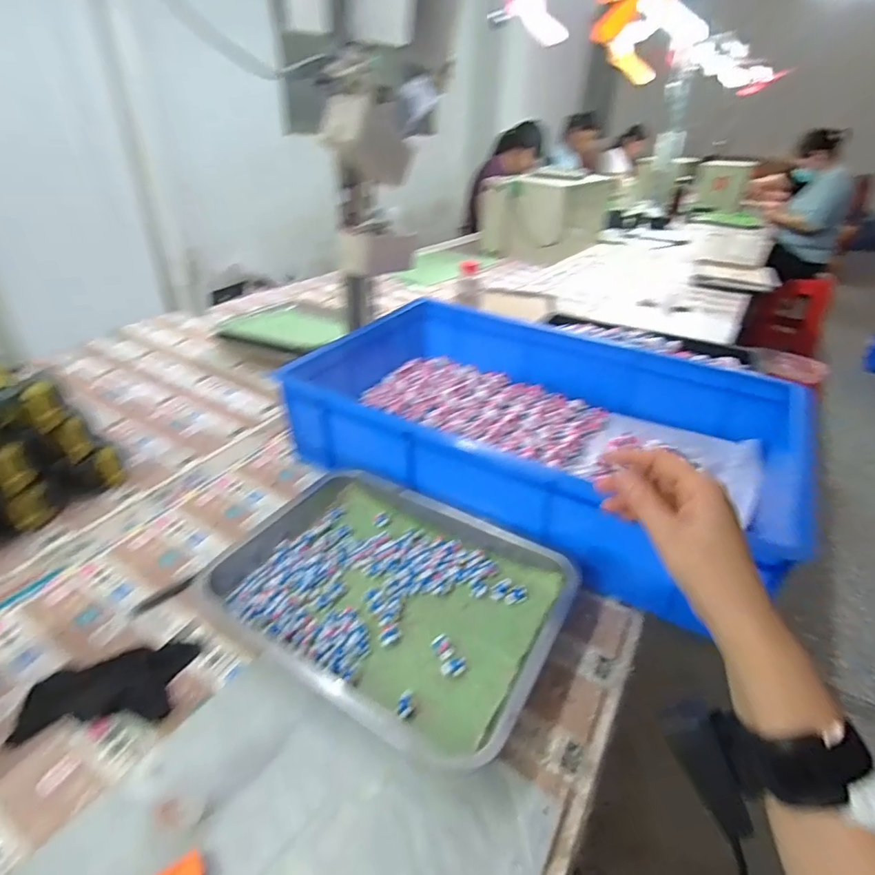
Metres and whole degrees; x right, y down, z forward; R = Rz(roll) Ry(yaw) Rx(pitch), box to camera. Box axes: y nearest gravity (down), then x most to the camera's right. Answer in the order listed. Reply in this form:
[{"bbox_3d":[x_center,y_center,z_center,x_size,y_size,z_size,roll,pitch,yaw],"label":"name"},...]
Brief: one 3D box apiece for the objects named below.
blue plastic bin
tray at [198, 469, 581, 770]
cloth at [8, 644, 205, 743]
[{"bbox_3d":[0.152,-0.024,0.738,0.625,0.157,0.407,20,37,25],"label":"blue plastic bin"},{"bbox_3d":[-0.057,0.160,0.547,0.370,0.043,0.262,21,37,26],"label":"tray"},{"bbox_3d":[-0.305,0.224,0.461,0.132,0.033,0.080,-2,33,-7],"label":"cloth"}]

